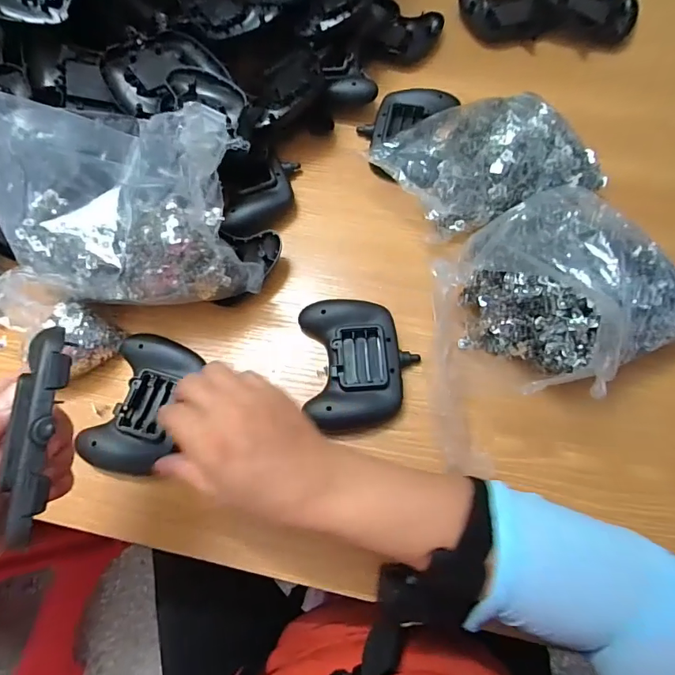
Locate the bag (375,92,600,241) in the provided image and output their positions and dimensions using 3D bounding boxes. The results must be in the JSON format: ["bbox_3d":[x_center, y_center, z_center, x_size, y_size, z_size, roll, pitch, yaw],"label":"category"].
[{"bbox_3d":[0.145,-0.174,0.445,0.200,0.063,0.128,-22,71,-5],"label":"bag"}]

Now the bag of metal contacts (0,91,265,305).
[{"bbox_3d":[-0.174,-0.103,0.377,0.206,0.165,0.122,-1,70,2],"label":"bag of metal contacts"}]

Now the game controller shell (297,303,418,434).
[{"bbox_3d":[0.019,0.022,0.400,0.095,0.027,0.115,-5,70,1],"label":"game controller shell"}]

